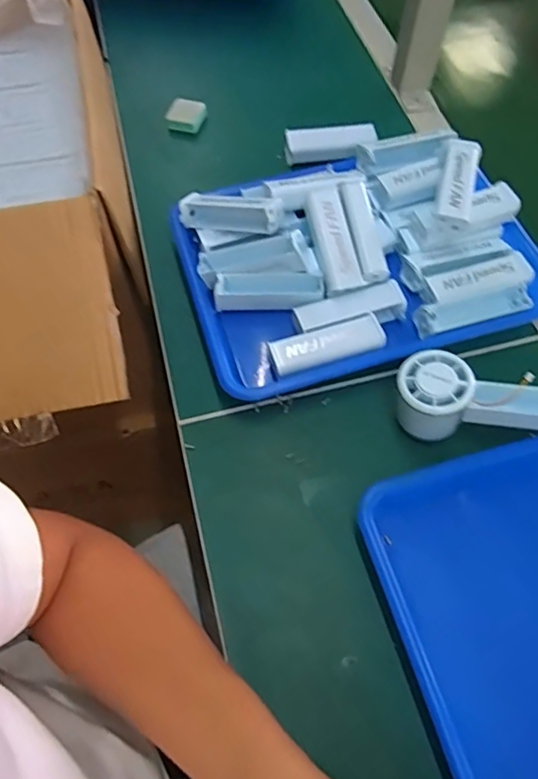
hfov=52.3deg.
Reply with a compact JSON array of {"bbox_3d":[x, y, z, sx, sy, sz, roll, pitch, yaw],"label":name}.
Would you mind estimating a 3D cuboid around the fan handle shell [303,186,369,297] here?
[{"bbox_3d":[0.059,-0.140,0.512,0.033,0.020,0.102,-12,76,-7],"label":"fan handle shell"}]

